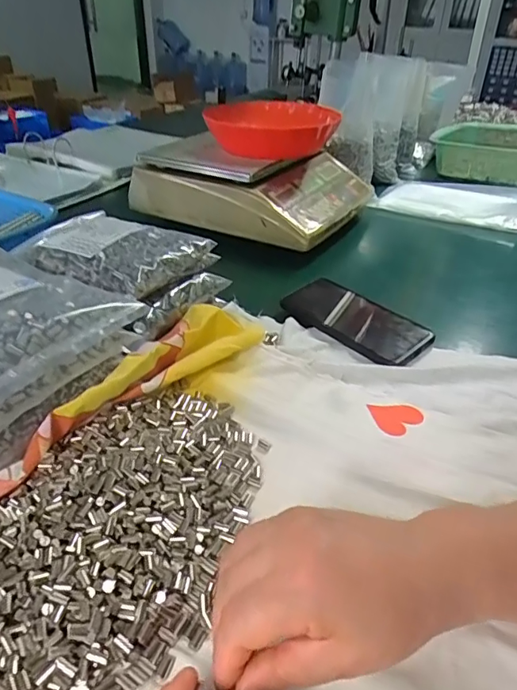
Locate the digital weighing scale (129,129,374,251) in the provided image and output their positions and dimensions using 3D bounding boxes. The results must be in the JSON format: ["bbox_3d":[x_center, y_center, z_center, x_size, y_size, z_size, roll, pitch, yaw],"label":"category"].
[{"bbox_3d":[-0.004,-0.272,0.819,0.310,0.096,0.310,21,39,24],"label":"digital weighing scale"}]

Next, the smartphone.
[{"bbox_3d":[0.106,-0.029,0.545,0.079,0.016,0.159,-29,46,-36],"label":"smartphone"}]

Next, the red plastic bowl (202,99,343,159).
[{"bbox_3d":[0.030,-0.336,0.779,0.176,0.062,0.176,13,37,15],"label":"red plastic bowl"}]

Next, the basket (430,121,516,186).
[{"bbox_3d":[0.529,-0.399,1.032,0.278,0.091,0.239,29,43,32],"label":"basket"}]

